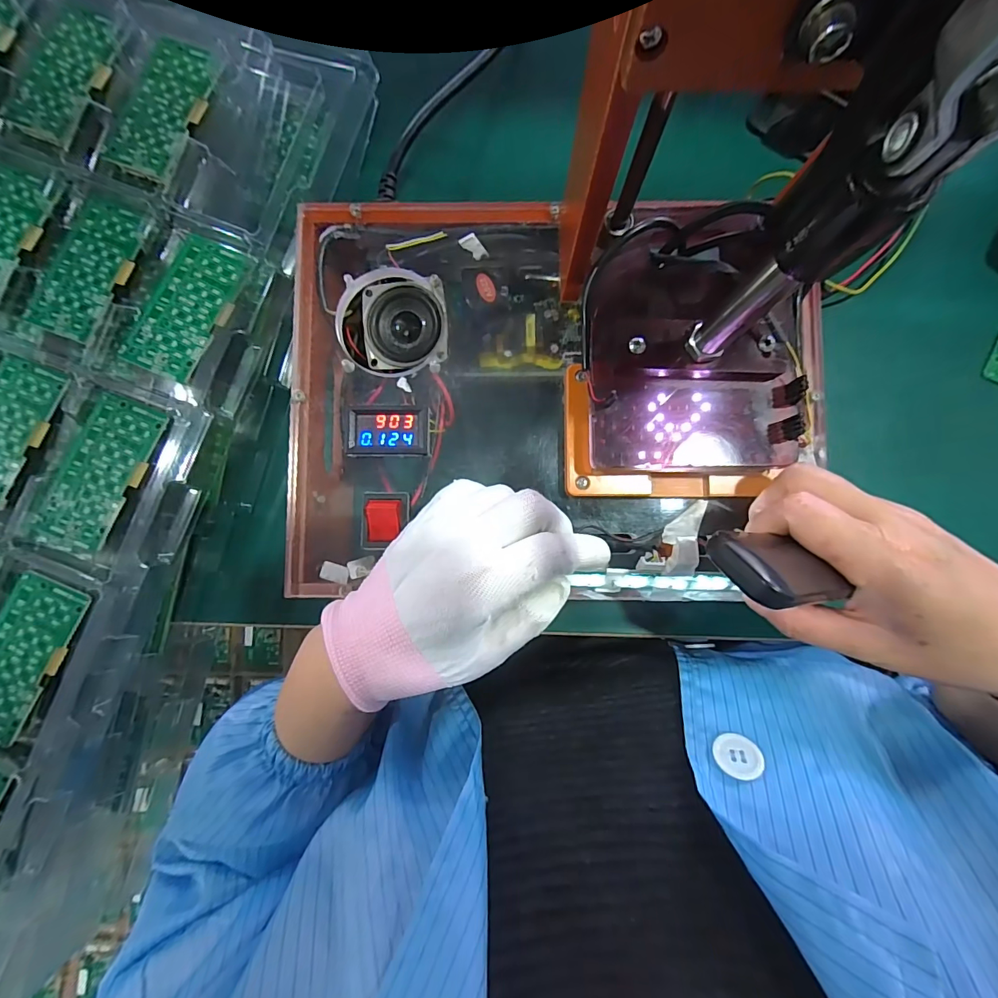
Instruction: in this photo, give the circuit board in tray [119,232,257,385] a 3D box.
[{"bbox_3d":[-0.202,-0.124,0.278,0.048,0.010,0.093,24,88,2],"label":"circuit board in tray"}]

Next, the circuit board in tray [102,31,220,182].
[{"bbox_3d":[-0.222,-0.257,0.282,0.050,0.009,0.099,17,88,2],"label":"circuit board in tray"}]

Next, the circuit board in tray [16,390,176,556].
[{"bbox_3d":[-0.257,-0.015,0.273,0.053,0.010,0.104,20,88,2],"label":"circuit board in tray"}]

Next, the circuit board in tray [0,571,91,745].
[{"bbox_3d":[-0.297,0.097,0.263,0.049,0.008,0.092,21,88,2],"label":"circuit board in tray"}]

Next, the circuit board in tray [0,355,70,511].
[{"bbox_3d":[-0.321,-0.037,0.271,0.048,0.007,0.107,21,88,2],"label":"circuit board in tray"}]

